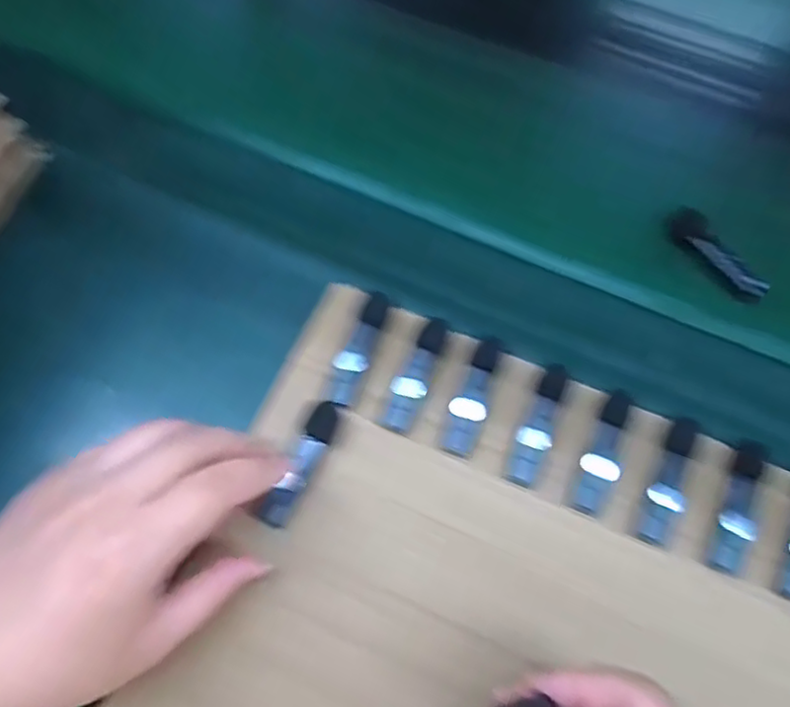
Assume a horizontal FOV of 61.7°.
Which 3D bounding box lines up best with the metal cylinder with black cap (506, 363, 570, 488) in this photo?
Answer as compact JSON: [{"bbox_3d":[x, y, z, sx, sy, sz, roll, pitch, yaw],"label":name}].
[{"bbox_3d":[0.073,0.034,0.333,0.015,0.011,0.065,22,71,8],"label":"metal cylinder with black cap"}]

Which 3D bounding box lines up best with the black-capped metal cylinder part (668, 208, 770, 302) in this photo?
[{"bbox_3d":[0.185,-0.056,0.379,0.017,0.017,0.066,-40,73,-17],"label":"black-capped metal cylinder part"}]

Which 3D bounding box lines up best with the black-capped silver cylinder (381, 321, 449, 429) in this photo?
[{"bbox_3d":[0.012,0.010,0.342,0.015,0.011,0.062,23,67,8],"label":"black-capped silver cylinder"}]

